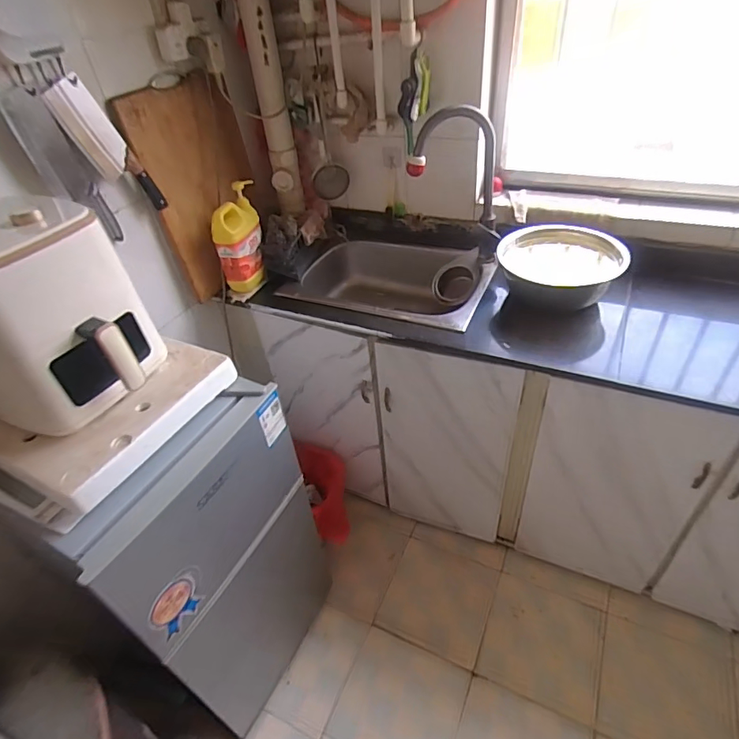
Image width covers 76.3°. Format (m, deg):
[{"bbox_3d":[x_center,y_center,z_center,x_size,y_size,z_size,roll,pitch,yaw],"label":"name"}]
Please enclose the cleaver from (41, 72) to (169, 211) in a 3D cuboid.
[{"bbox_3d":[-0.538,-0.454,0.986,0.033,0.284,0.095,32,77,35],"label":"cleaver"}]

